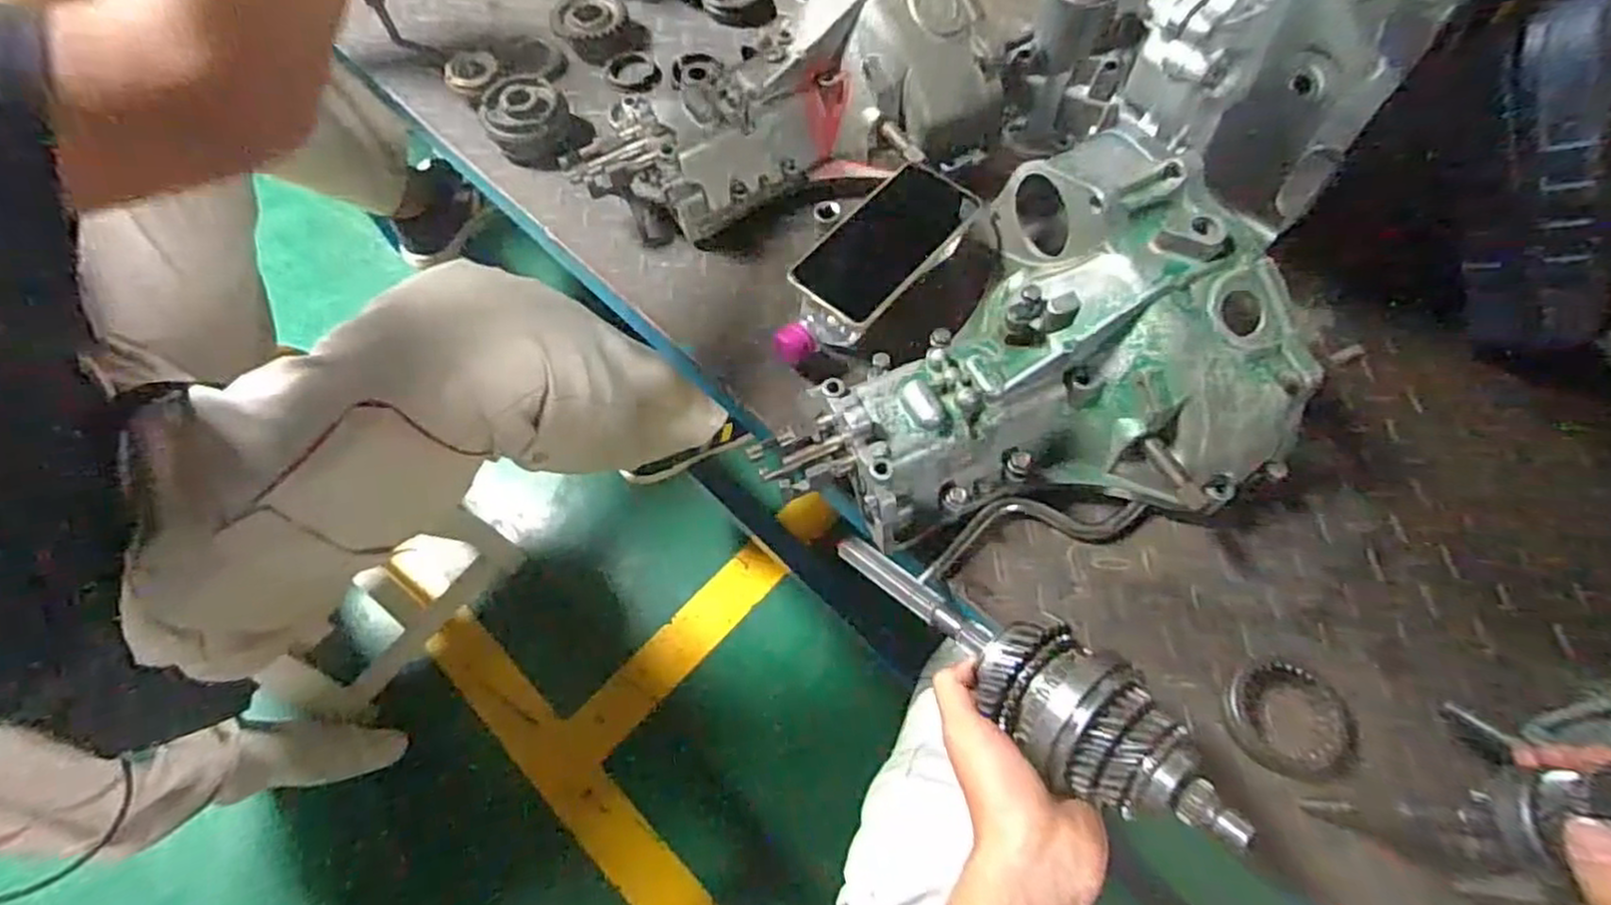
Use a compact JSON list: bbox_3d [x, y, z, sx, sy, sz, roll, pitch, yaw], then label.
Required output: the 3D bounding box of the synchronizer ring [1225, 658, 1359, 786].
[{"bbox_3d":[0.325,0.176,0.485,0.085,0.019,0.076,-9,65,-4],"label":"synchronizer ring"}]

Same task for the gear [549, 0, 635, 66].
[{"bbox_3d":[-0.217,-0.445,0.758,0.079,0.029,0.075,39,71,17],"label":"gear"}]

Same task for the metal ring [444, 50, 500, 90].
[{"bbox_3d":[-0.330,-0.378,0.724,0.051,0.010,0.049,0,64,0],"label":"metal ring"}]

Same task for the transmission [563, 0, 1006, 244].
[{"bbox_3d":[-0.021,-0.356,0.653,0.361,0.143,0.247,-9,65,-4],"label":"transmission"}]

